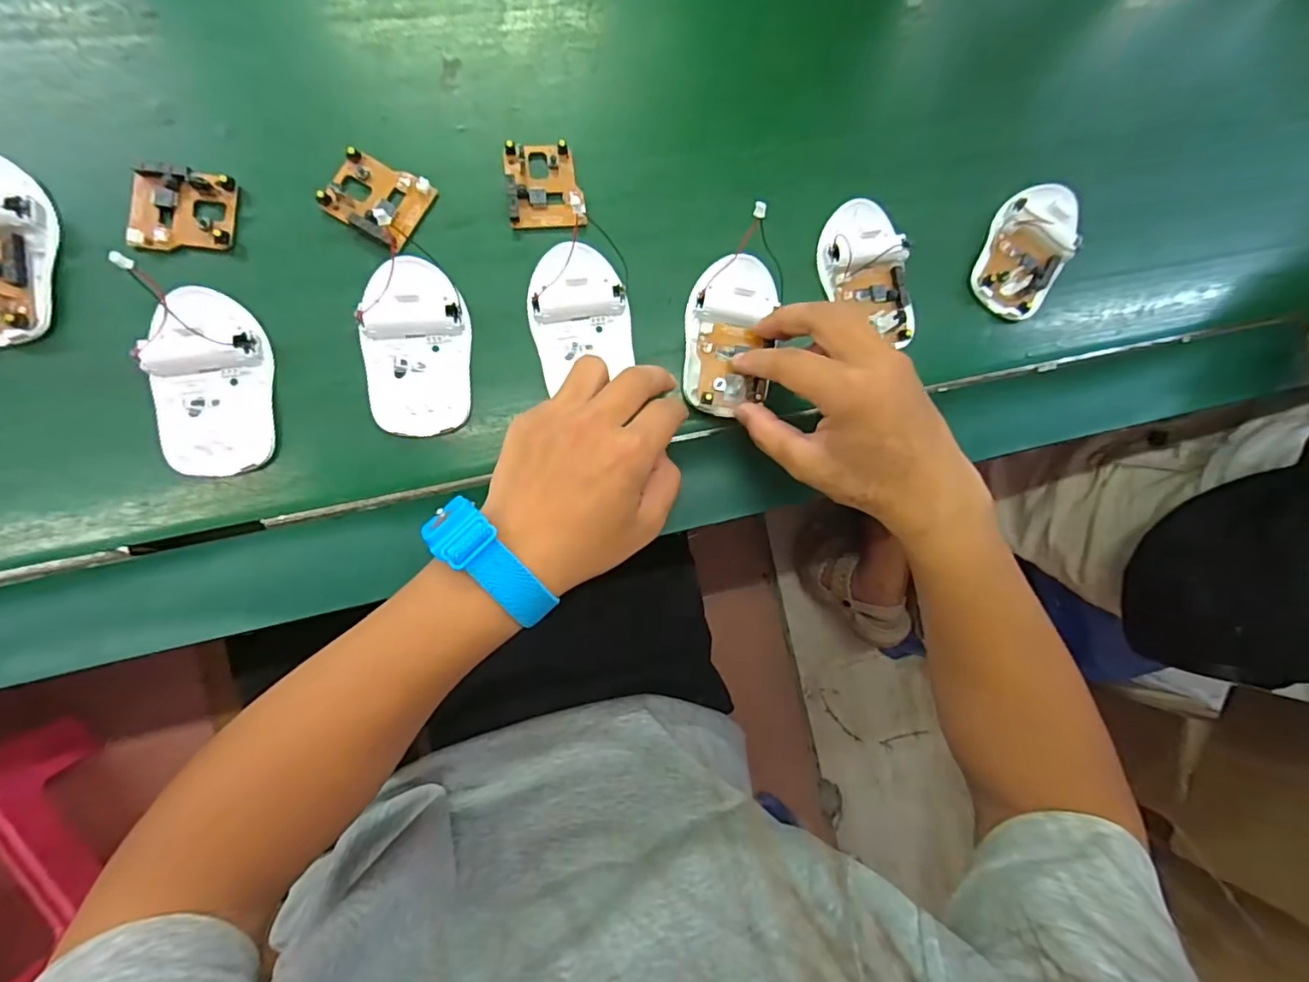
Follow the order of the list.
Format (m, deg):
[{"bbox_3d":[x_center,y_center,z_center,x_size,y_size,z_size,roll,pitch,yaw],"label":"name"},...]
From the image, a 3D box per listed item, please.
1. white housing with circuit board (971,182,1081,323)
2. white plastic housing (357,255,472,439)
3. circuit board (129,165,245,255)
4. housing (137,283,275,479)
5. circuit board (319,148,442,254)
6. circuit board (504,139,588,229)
[{"bbox_3d":[0.254,-0.164,0.389,0.051,0.030,0.095,27,83,-7],"label":"white housing with circuit board"},{"bbox_3d":[-0.133,-0.079,0.322,0.055,0.018,0.095,-1,87,-9],"label":"white plastic housing"},{"bbox_3d":[-0.254,-0.151,0.311,0.050,0.011,0.041,-3,87,-10],"label":"circuit board"},{"bbox_3d":[-0.235,-0.058,0.302,0.055,0.023,0.096,-3,87,-10],"label":"housing"},{"bbox_3d":[-0.158,-0.167,0.328,0.050,0.007,0.044,29,83,-7],"label":"circuit board"},{"bbox_3d":[-0.066,-0.183,0.345,0.044,0.011,0.048,-9,89,-10],"label":"circuit board"}]

